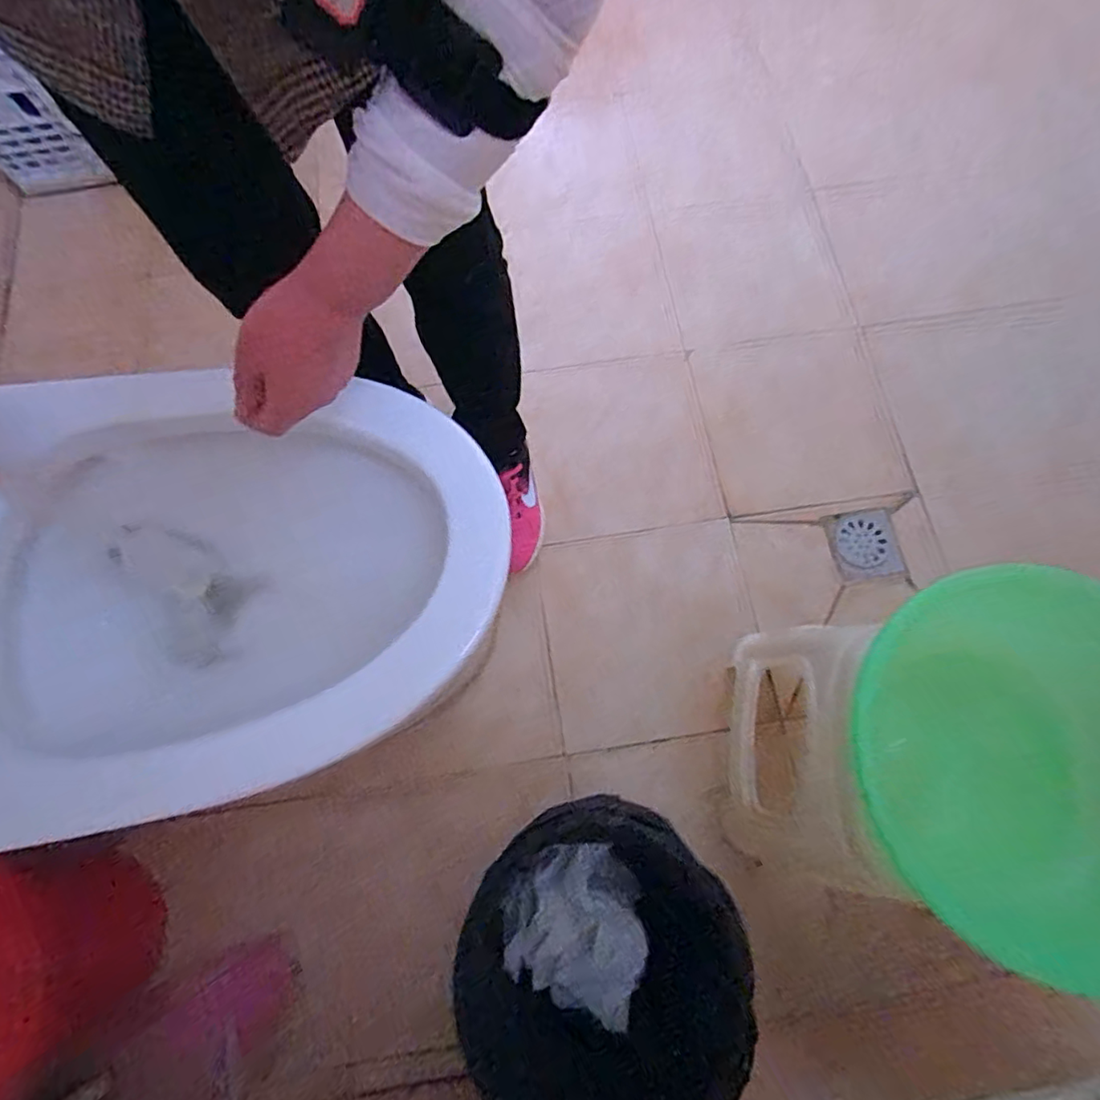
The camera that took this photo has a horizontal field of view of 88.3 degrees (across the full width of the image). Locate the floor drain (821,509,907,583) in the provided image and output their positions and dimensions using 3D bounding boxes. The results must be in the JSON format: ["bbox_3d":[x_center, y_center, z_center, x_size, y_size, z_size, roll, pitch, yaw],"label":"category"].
[{"bbox_3d":[0.456,-0.008,0.823,0.099,0.008,0.099,-9,69,-2],"label":"floor drain"}]

